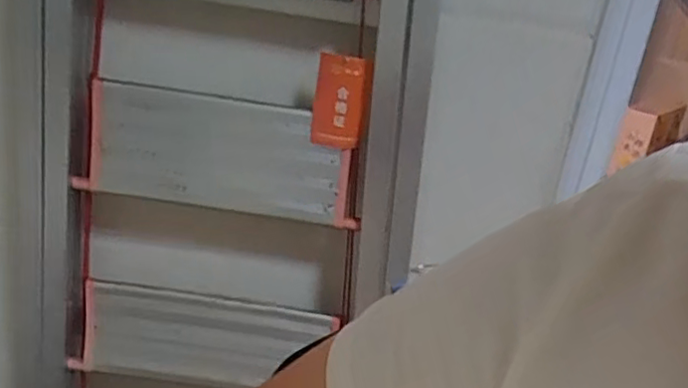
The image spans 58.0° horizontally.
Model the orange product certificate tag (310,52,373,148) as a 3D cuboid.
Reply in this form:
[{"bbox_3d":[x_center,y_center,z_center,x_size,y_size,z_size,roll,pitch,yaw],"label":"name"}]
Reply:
[{"bbox_3d":[-0.003,-0.088,0.603,0.051,0.091,0.020,7,25,-1],"label":"orange product certificate tag"}]

